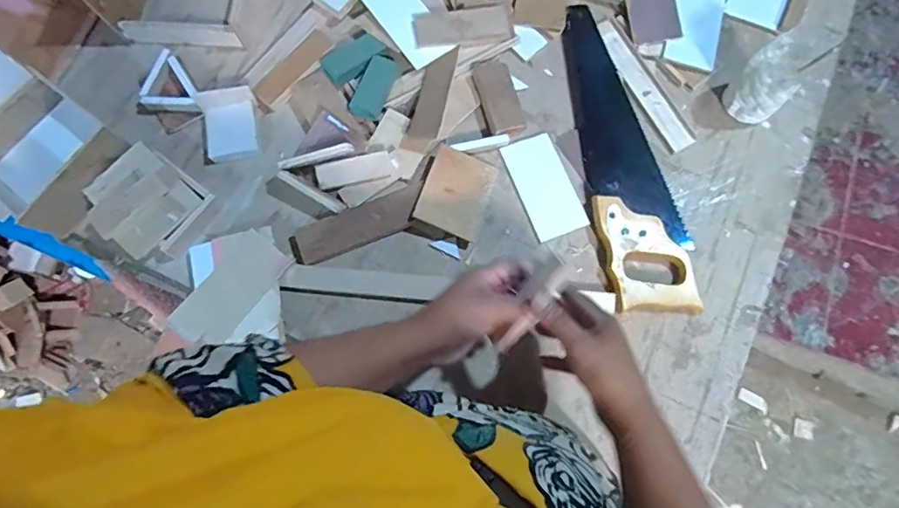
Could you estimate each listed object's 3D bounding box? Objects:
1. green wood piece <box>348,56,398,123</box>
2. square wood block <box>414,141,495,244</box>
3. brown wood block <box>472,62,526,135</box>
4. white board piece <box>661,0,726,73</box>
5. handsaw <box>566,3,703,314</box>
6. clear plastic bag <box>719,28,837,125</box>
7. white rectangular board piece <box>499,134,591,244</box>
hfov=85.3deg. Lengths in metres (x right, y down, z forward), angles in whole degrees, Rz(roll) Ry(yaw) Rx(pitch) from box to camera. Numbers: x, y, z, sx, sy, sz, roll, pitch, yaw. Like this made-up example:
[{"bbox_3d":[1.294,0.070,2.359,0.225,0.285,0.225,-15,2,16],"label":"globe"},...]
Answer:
[{"bbox_3d":[-0.097,-0.215,0.626,0.037,0.012,0.088,20,77,6],"label":"green wood piece"},{"bbox_3d":[0.009,-0.074,0.593,0.080,0.009,0.097,22,82,-10],"label":"square wood block"},{"bbox_3d":[0.062,-0.199,0.621,0.044,0.014,0.105,-15,76,-2],"label":"brown wood block"},{"bbox_3d":[0.332,-0.321,0.654,0.065,0.008,0.164,16,77,6],"label":"white board piece"},{"bbox_3d":[0.214,-0.128,0.602,0.098,0.021,0.402,-8,76,0],"label":"handsaw"},{"bbox_3d":[0.384,-0.210,0.582,0.064,0.090,0.076,41,80,11],"label":"clear plastic bag"},{"bbox_3d":[0.117,-0.083,0.605,0.066,0.009,0.131,-20,76,-3],"label":"white rectangular board piece"}]

